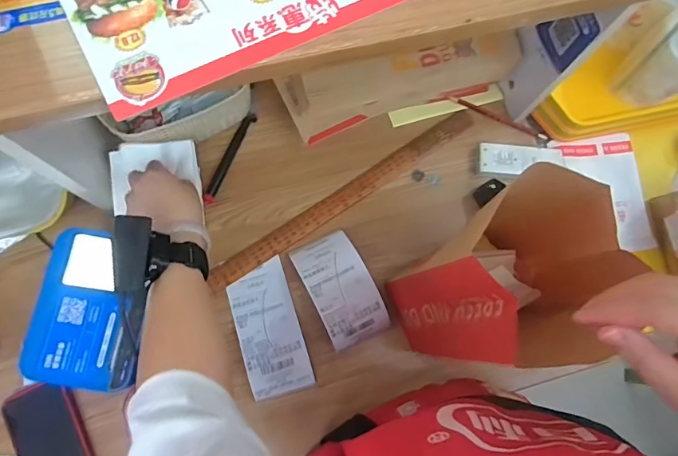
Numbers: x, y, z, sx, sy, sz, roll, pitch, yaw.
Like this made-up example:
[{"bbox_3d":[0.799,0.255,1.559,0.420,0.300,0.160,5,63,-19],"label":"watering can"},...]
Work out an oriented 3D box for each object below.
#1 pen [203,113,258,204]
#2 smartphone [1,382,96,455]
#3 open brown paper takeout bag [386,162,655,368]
[{"bbox_3d":[-0.154,-0.100,0.647,0.013,0.011,0.142,24,77,4],"label":"pen"},{"bbox_3d":[-0.353,0.272,0.571,0.079,0.017,0.157,-21,90,-18],"label":"smartphone"},{"bbox_3d":[0.152,0.056,0.465,0.153,0.244,0.117,-34,81,-11],"label":"open brown paper takeout bag"}]

